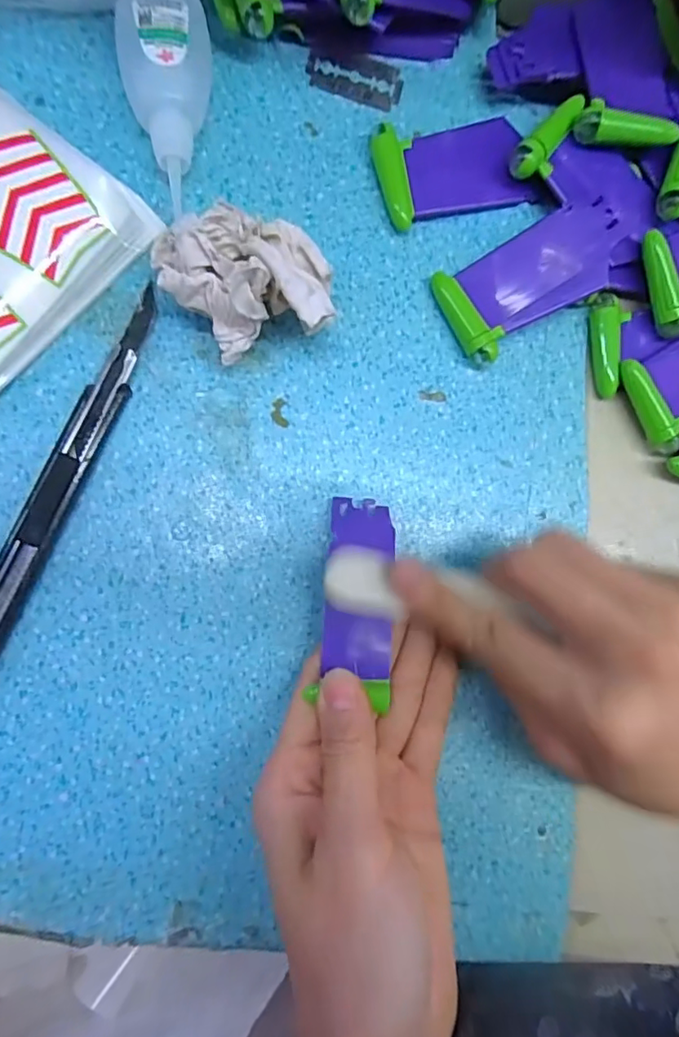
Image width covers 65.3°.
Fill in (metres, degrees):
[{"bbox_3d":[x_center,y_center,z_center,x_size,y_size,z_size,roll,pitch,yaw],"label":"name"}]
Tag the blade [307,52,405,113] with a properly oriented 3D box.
[{"bbox_3d":[0.007,-0.195,0.233,0.042,0.004,0.021,15,85,-5],"label":"blade"}]

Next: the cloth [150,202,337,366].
[{"bbox_3d":[-0.032,-0.088,0.202,0.051,0.044,0.059,-42,92,-7],"label":"cloth"}]

